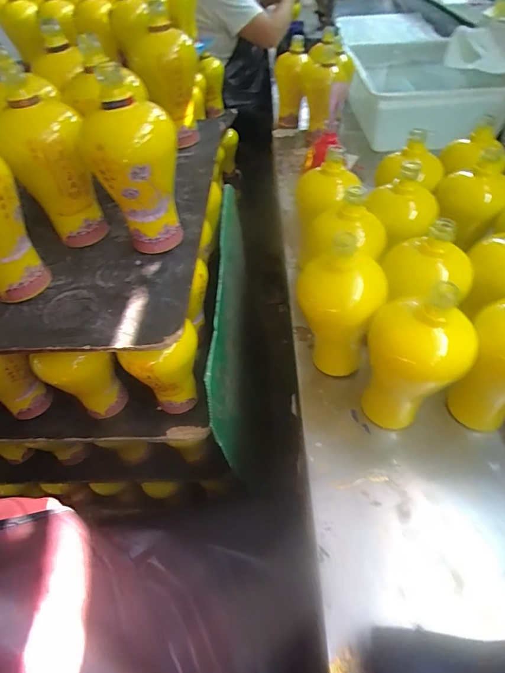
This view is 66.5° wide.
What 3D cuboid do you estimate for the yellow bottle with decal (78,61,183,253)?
[{"bbox_3d":[-0.133,-0.189,0.450,0.078,0.194,0.088,23,56,23],"label":"yellow bottle with decal"}]

